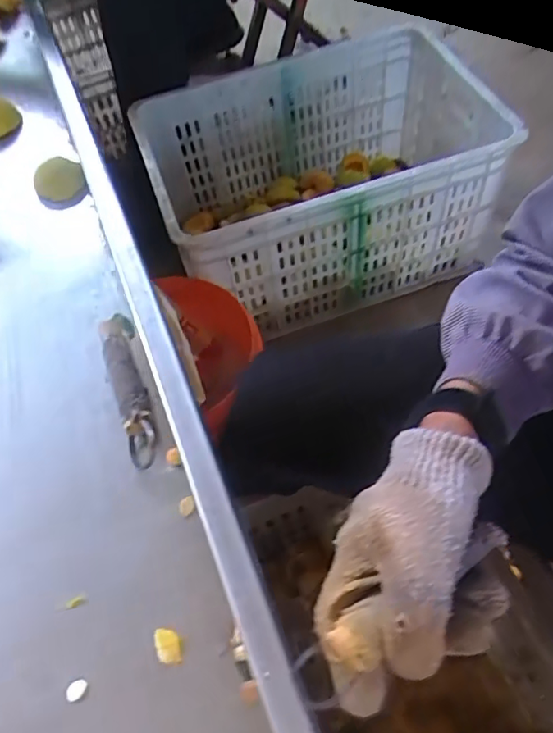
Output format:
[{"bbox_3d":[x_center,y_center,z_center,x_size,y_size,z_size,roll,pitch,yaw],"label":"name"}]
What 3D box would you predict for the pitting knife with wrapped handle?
[{"bbox_3d":[-0.127,0.013,0.476,0.025,0.033,0.147,-20,57,-6],"label":"pitting knife with wrapped handle"}]

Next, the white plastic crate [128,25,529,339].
[{"bbox_3d":[0.076,-0.313,0.953,0.533,0.277,0.343,-20,57,-6],"label":"white plastic crate"}]

